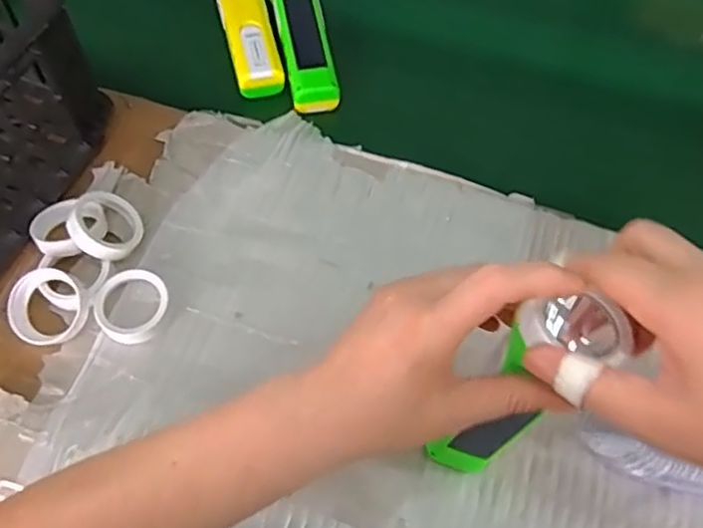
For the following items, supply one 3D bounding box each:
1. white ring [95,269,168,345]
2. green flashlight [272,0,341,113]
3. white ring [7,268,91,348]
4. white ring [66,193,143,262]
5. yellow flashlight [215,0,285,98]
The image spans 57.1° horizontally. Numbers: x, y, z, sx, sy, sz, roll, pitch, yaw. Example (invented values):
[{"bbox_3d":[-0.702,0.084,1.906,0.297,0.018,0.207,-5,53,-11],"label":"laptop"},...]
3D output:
[{"bbox_3d":[-0.162,0.029,0.474,0.051,0.012,0.054,1,60,-2],"label":"white ring"},{"bbox_3d":[-0.047,-0.220,0.602,0.050,0.052,0.172,-8,61,-7],"label":"green flashlight"},{"bbox_3d":[-0.218,0.032,0.463,0.054,0.022,0.050,1,60,-2],"label":"white ring"},{"bbox_3d":[-0.185,-0.027,0.487,0.055,0.012,0.055,11,74,-43],"label":"white ring"},{"bbox_3d":[-0.104,-0.243,0.607,0.045,0.043,0.188,-12,62,-10],"label":"yellow flashlight"}]

